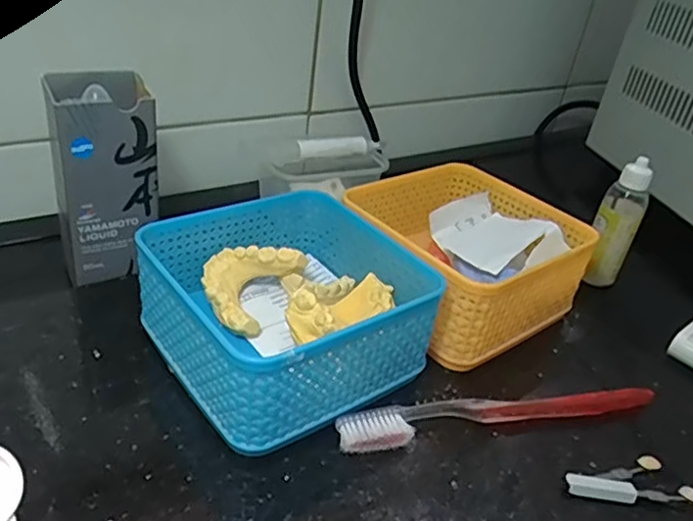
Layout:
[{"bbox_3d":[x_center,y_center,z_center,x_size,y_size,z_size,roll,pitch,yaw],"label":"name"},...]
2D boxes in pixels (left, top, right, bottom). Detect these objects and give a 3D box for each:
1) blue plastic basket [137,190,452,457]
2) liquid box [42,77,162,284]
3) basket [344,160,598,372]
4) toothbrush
[{"bbox_3d":[-0.033,0.026,0.344,0.128,0.067,0.128,-17,39,-35],"label":"blue plastic basket"},{"bbox_3d":[-0.153,-0.053,0.385,0.058,0.118,0.054,-12,36,-29],"label":"liquid box"},{"bbox_3d":[0.076,-0.002,0.417,0.132,0.070,0.129,-18,39,-36],"label":"basket"},{"bbox_3d":[0.083,0.082,0.330,0.181,0.014,0.022,-3,32,-17],"label":"toothbrush"}]

